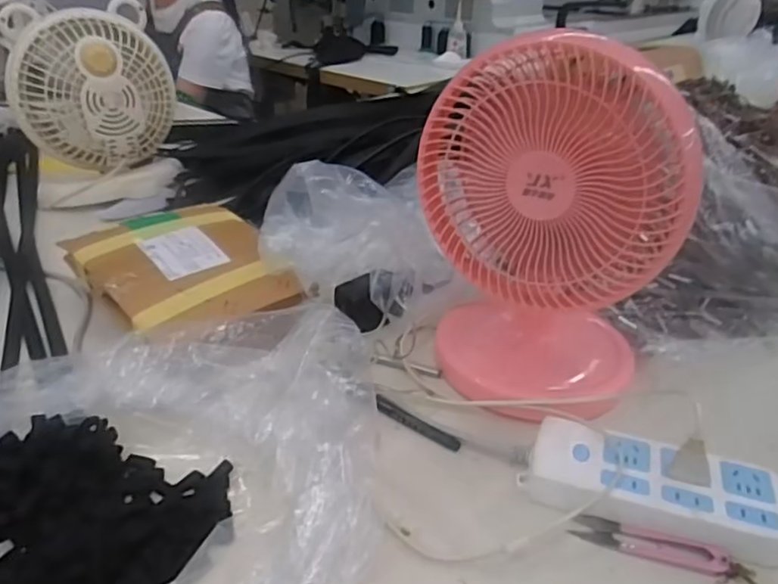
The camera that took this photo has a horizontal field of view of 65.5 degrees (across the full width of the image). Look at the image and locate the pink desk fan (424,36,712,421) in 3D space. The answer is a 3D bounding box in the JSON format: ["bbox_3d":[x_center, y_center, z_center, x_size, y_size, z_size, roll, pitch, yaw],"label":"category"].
[{"bbox_3d":[0.147,-0.053,0.535,0.207,0.298,0.166,21,35,29],"label":"pink desk fan"}]

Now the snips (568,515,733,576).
[{"bbox_3d":[0.184,0.177,0.427,0.100,0.013,0.023,13,32,19],"label":"snips"}]

